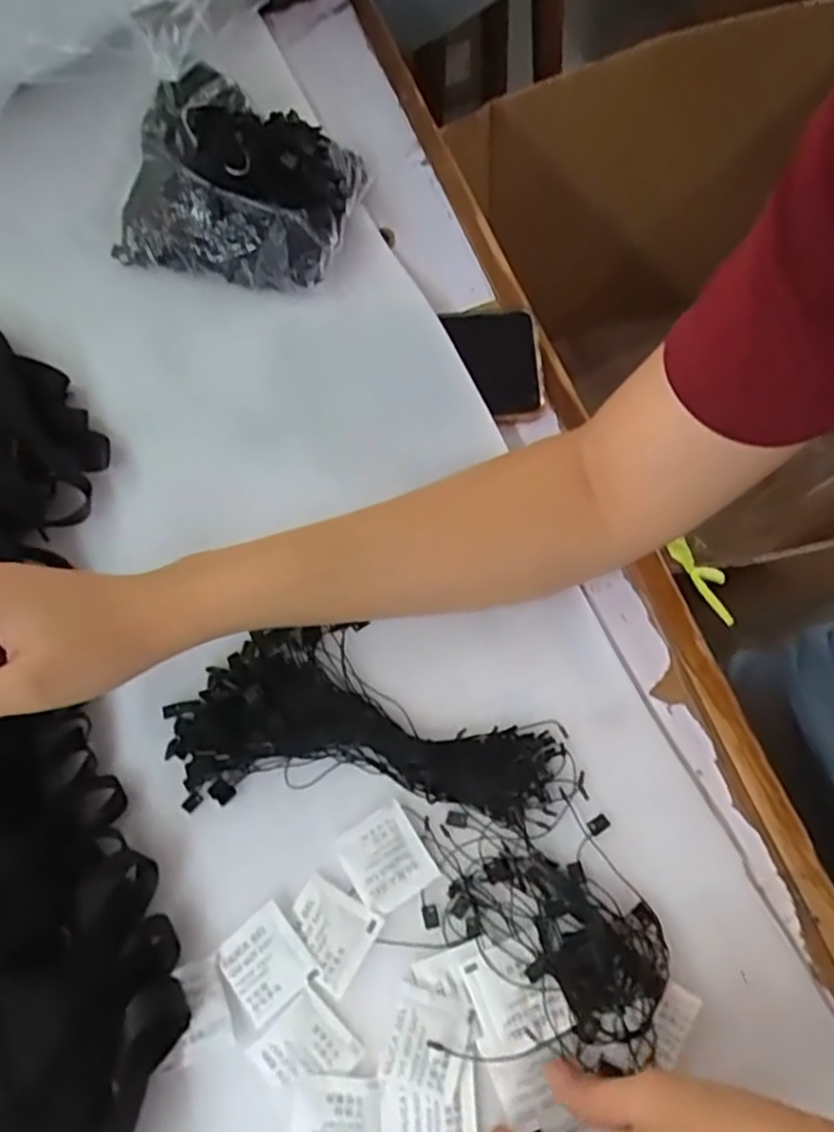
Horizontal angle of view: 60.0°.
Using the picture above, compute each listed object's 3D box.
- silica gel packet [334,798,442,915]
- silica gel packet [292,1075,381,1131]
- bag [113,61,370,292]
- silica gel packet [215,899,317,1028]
[{"bbox_3d":[-0.015,0.144,0.355,0.038,0.004,0.042,-32,71,-8],"label":"silica gel packet"},{"bbox_3d":[-0.036,0.250,0.320,0.039,0.004,0.040,0,69,4],"label":"silica gel packet"},{"bbox_3d":[-0.113,-0.251,0.459,0.149,0.066,0.121,16,71,9],"label":"bag"},{"bbox_3d":[-0.072,0.188,0.342,0.037,0.004,0.039,-38,72,-10],"label":"silica gel packet"}]

